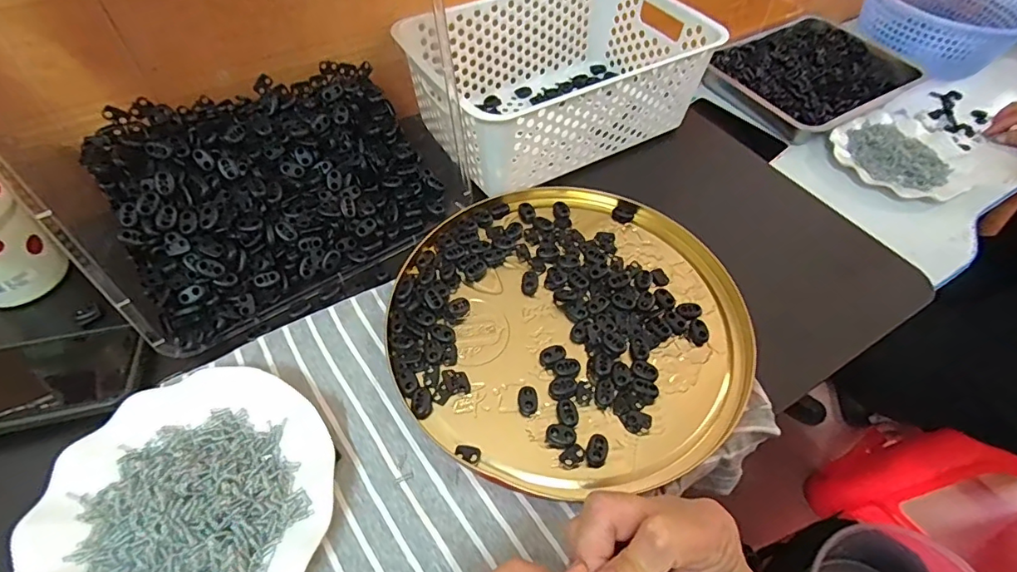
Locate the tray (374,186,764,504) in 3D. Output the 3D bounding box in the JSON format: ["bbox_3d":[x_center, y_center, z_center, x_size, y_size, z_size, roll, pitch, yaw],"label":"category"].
[{"bbox_3d":[0.050,0.022,0.432,0.288,0.015,0.282,1,52,-1],"label":"tray"}]

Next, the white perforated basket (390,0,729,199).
[{"bbox_3d":[0.055,-0.232,0.566,0.298,0.113,0.197,-27,59,-21],"label":"white perforated basket"}]

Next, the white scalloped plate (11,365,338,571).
[{"bbox_3d":[-0.206,0.142,0.326,0.175,0.026,0.177,1,52,-1],"label":"white scalloped plate"}]

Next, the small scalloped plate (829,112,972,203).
[{"bbox_3d":[0.566,-0.188,0.722,0.192,0.017,0.172,-15,55,-13],"label":"small scalloped plate"}]

